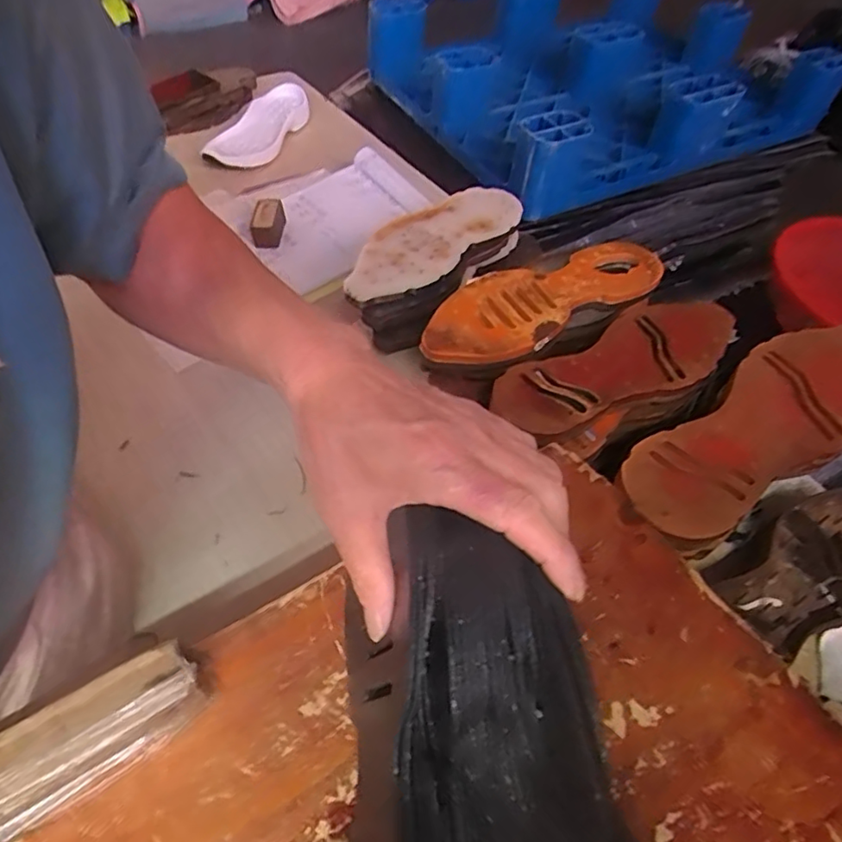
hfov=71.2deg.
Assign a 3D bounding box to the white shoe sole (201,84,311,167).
[{"bbox_3d":[-0.270,-0.513,1.017,0.088,0.040,0.224,22,54,12],"label":"white shoe sole"}]

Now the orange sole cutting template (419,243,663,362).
[{"bbox_3d":[0.127,-0.132,0.609,0.293,0.011,0.100,-26,59,-23],"label":"orange sole cutting template"}]

